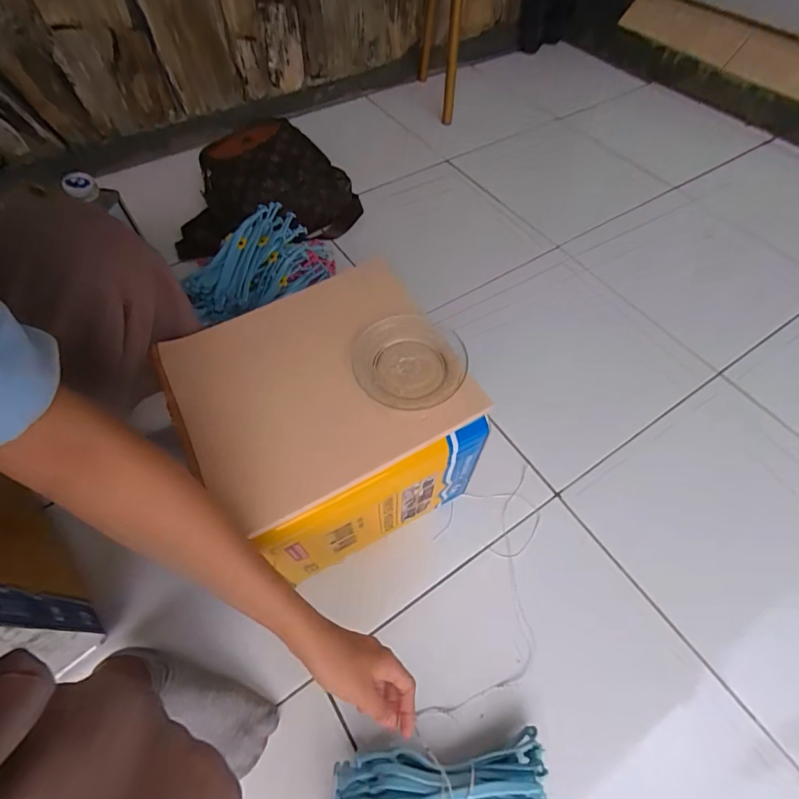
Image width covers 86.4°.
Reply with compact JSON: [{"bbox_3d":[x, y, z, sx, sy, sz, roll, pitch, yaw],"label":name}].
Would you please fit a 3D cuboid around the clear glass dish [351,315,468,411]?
[{"bbox_3d":[0.013,-0.038,0.444,0.119,0.018,0.112,1,59,-1],"label":"clear glass dish"}]

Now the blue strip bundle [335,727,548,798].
[{"bbox_3d":[0.041,0.402,0.430,0.214,0.043,0.090,-3,59,2],"label":"blue strip bundle"}]

